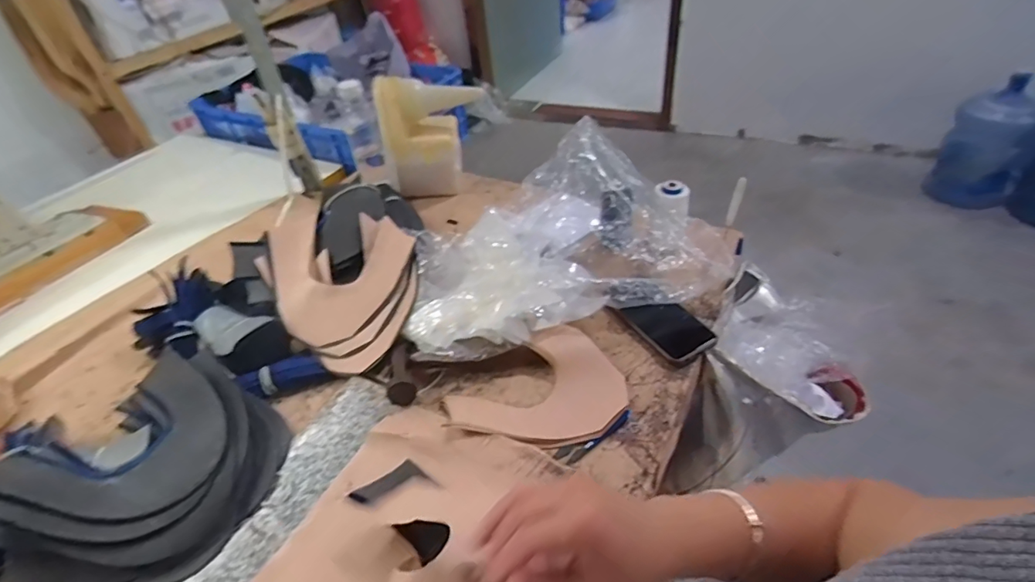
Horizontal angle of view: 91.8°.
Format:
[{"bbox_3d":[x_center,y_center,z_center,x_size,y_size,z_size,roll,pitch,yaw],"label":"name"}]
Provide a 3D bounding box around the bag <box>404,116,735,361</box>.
[{"bbox_3d":[0.044,-0.061,0.678,0.421,0.130,0.281,-23,44,-19],"label":"bag"}]

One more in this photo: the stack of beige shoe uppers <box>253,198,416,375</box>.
[{"bbox_3d":[-0.237,-0.020,0.704,0.195,0.076,0.278,-30,46,-25],"label":"stack of beige shoe uppers"}]

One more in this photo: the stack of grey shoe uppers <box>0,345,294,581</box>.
[{"bbox_3d":[-0.372,0.180,0.494,0.215,0.077,0.252,19,47,25],"label":"stack of grey shoe uppers"}]

